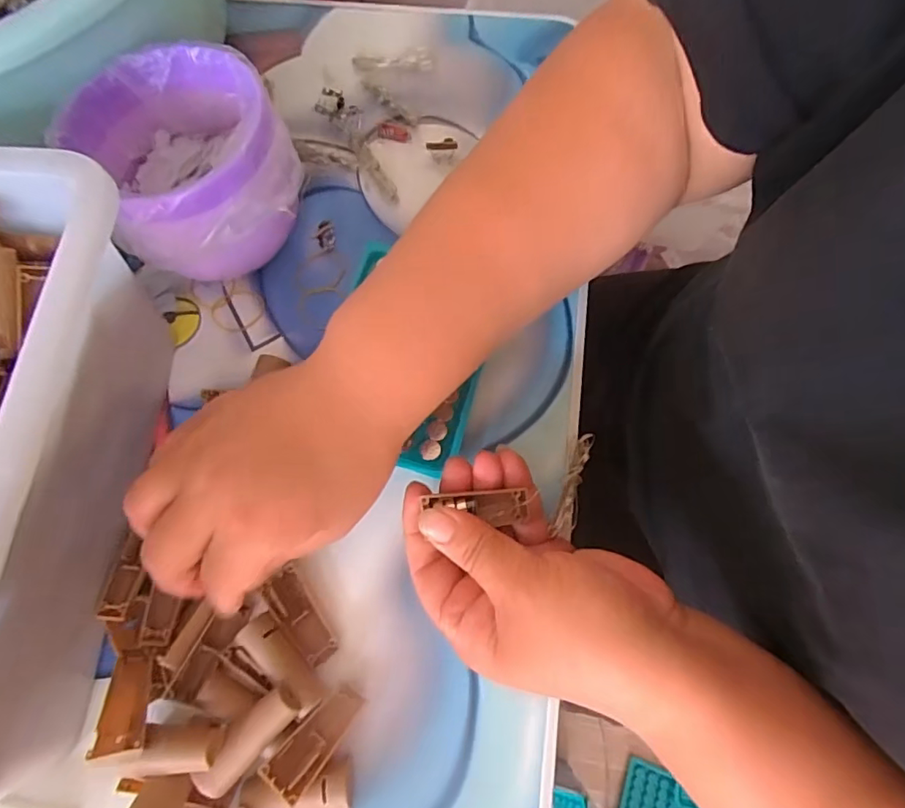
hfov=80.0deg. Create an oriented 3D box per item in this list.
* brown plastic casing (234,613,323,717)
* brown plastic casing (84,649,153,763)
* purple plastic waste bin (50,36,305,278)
[{"bbox_3d":[-0.080,0.122,0.255,0.049,0.011,0.018,39,76,13],"label":"brown plastic casing"},{"bbox_3d":[-0.148,0.139,0.247,0.021,0.016,0.045,22,37,-27],"label":"brown plastic casing"},{"bbox_3d":[-0.144,-0.129,0.315,0.106,0.089,0.118,-32,73,-10],"label":"purple plastic waste bin"}]

